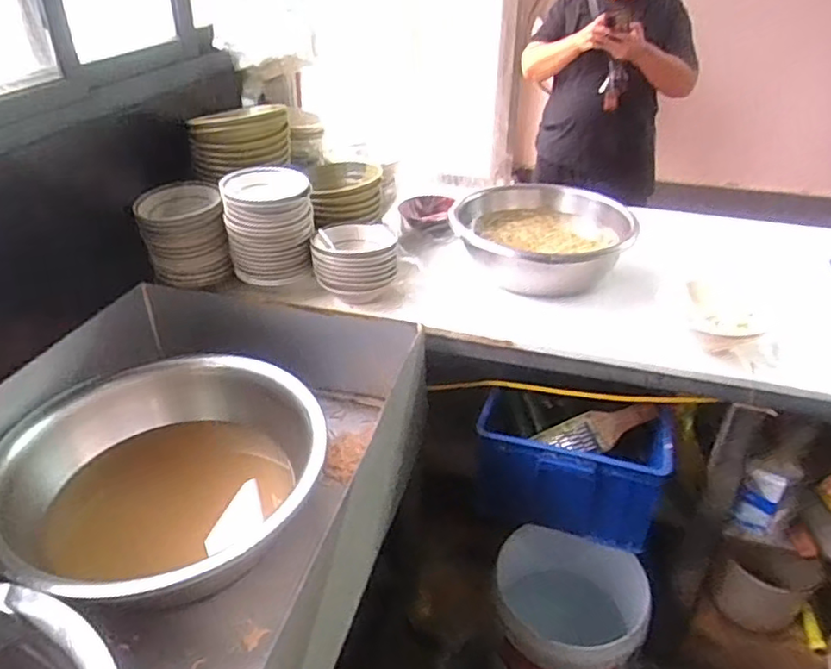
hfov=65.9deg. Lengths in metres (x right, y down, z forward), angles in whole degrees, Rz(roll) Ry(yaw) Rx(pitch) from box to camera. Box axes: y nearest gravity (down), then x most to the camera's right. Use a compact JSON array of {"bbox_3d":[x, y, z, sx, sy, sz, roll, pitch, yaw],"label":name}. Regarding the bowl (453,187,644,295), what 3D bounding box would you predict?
[{"bbox_3d":[0.263,-0.209,1.381,0.354,0.135,0.305,21,38,30],"label":"bowl"}]

